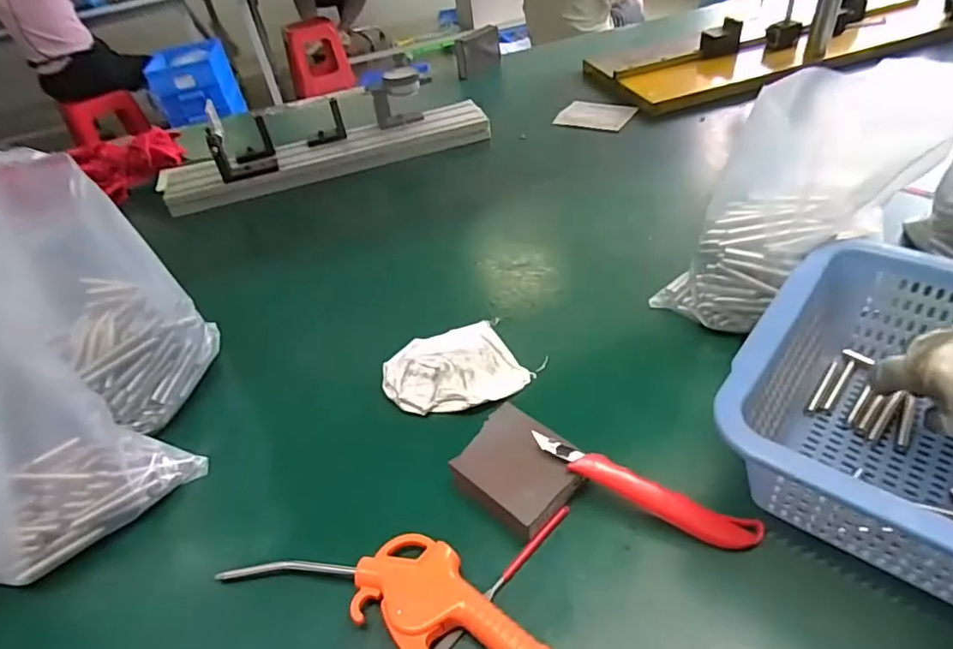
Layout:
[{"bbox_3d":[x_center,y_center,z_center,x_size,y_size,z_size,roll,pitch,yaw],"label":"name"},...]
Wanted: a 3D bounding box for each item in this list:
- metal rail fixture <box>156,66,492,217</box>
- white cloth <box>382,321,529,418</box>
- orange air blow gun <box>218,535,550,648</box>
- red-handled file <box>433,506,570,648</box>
[{"bbox_3d":[-0.227,-0.276,0.835,0.484,0.112,0.092,-19,39,-8],"label":"metal rail fixture"},{"bbox_3d":[-0.023,0.037,0.486,0.110,0.018,0.101,-26,41,-16],"label":"white cloth"},{"bbox_3d":[-0.032,0.176,0.317,0.253,0.030,0.093,25,52,37],"label":"orange air blow gun"},{"bbox_3d":[0.006,0.168,0.343,0.008,0.007,0.159,26,53,38],"label":"red-handled file"}]

